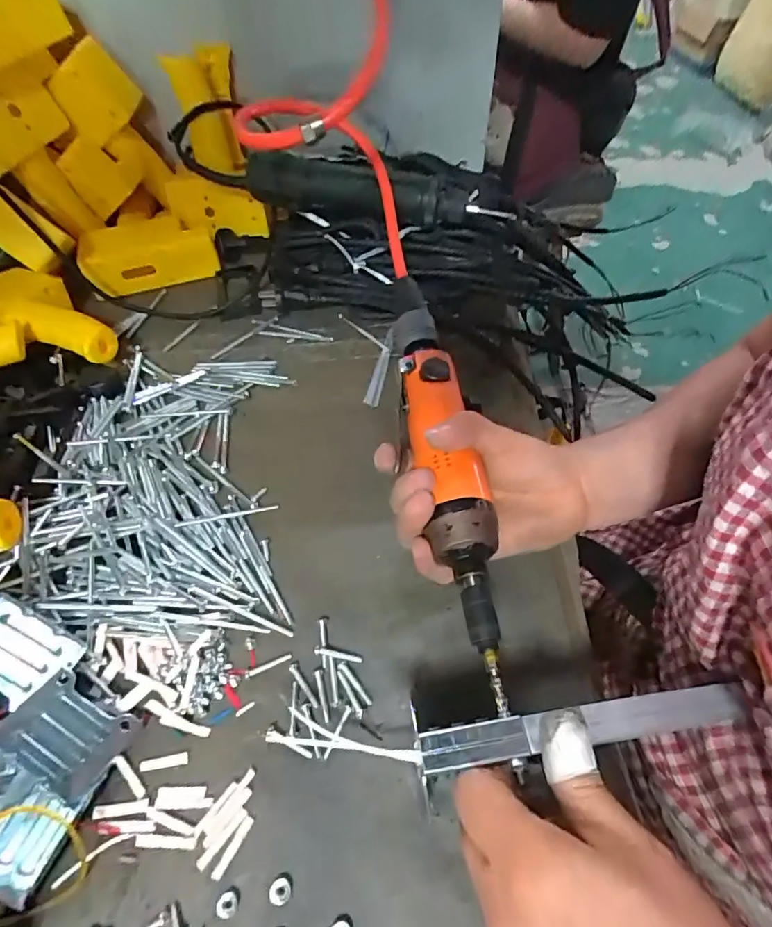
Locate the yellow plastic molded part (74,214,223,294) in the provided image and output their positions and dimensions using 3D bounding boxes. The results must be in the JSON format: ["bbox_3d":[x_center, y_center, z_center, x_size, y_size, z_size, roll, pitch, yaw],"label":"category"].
[{"bbox_3d":[-0.237,-0.212,0.502,0.126,0.050,0.044,-14,55,-8],"label":"yellow plastic molded part"}]

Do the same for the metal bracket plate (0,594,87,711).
[{"bbox_3d":[-0.210,0.106,0.281,0.061,0.006,0.043,33,58,-9],"label":"metal bracket plate"}]

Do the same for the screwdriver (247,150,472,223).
[{"bbox_3d":[-0.029,-0.265,0.477,0.214,0.041,0.057,2,55,5],"label":"screwdriver"}]

